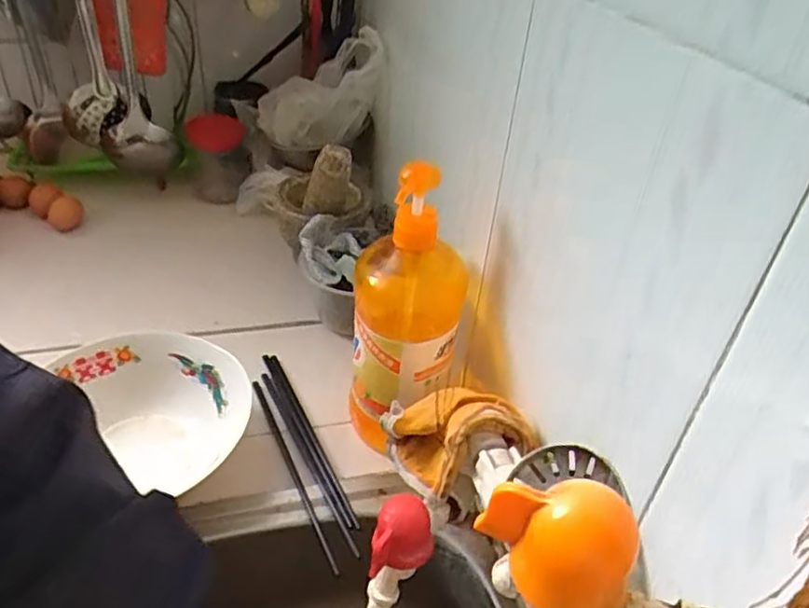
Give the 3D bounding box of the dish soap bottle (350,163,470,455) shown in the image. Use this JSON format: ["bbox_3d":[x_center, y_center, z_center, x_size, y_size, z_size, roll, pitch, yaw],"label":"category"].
[{"bbox_3d":[0.001,0.011,0.543,0.095,0.257,0.093,8,37,3],"label":"dish soap bottle"}]

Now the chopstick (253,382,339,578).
[{"bbox_3d":[-0.102,0.148,0.572,0.007,0.009,0.227,-13,41,-23],"label":"chopstick"}]

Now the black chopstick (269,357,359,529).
[{"bbox_3d":[-0.088,0.121,0.599,0.010,0.010,0.229,-14,41,-24],"label":"black chopstick"}]

